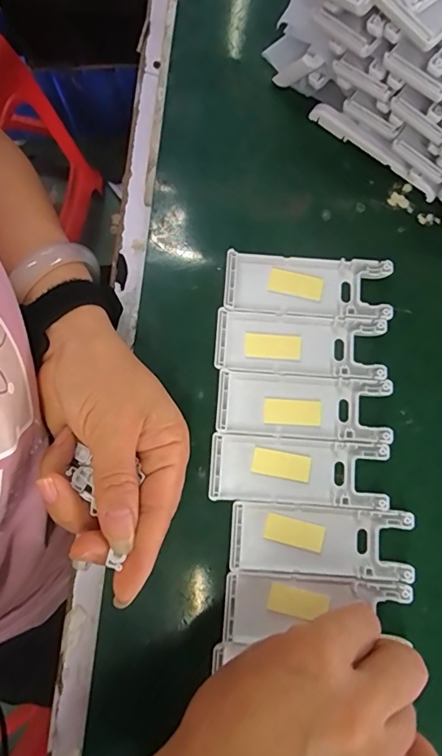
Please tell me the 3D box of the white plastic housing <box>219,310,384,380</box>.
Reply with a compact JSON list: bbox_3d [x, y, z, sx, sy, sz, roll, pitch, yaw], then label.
[{"bbox_3d":[0.049,-0.021,0.289,0.103,0.009,0.038,4,80,0],"label":"white plastic housing"}]

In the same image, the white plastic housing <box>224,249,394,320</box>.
[{"bbox_3d":[0.055,-0.059,0.296,0.103,0.012,0.038,5,80,0],"label":"white plastic housing"}]

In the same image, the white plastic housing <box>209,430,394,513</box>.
[{"bbox_3d":[0.046,0.056,0.275,0.103,0.009,0.040,5,80,0],"label":"white plastic housing"}]

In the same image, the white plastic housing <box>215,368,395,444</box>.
[{"bbox_3d":[0.050,0.017,0.281,0.103,0.009,0.039,4,80,0],"label":"white plastic housing"}]

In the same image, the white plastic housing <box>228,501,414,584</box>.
[{"bbox_3d":[0.058,0.095,0.268,0.102,0.008,0.039,3,80,0],"label":"white plastic housing"}]

